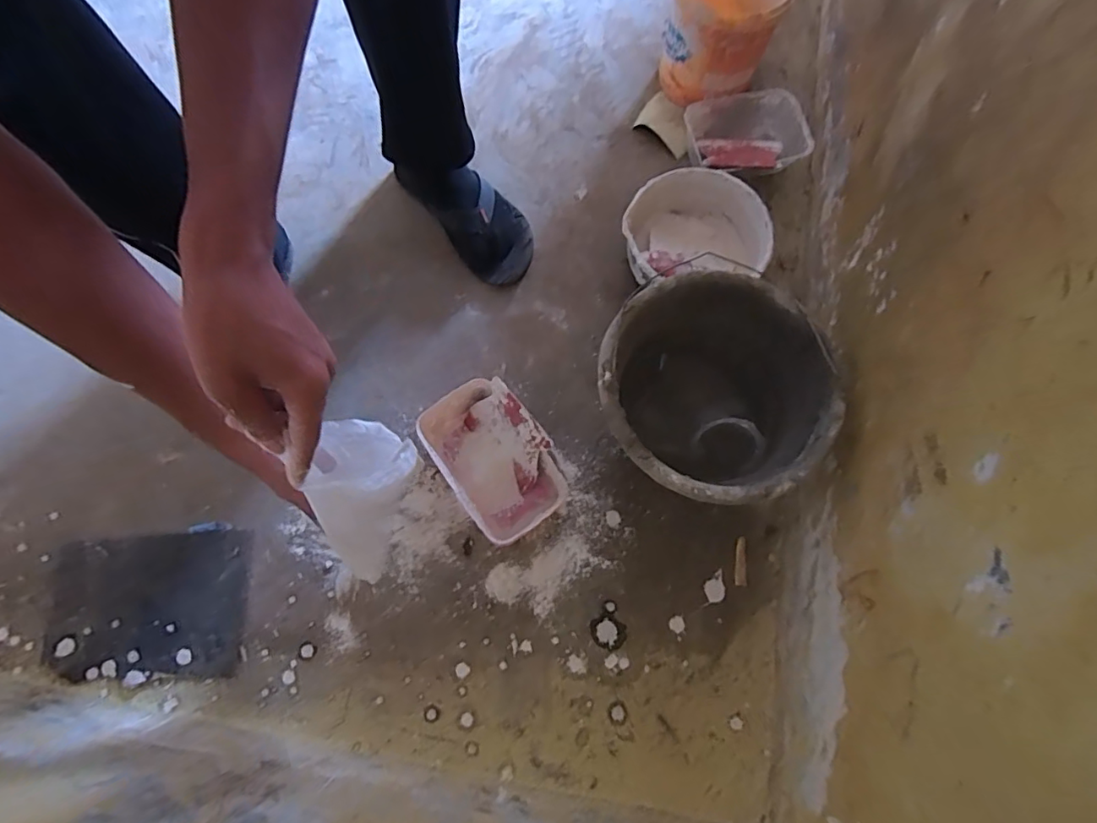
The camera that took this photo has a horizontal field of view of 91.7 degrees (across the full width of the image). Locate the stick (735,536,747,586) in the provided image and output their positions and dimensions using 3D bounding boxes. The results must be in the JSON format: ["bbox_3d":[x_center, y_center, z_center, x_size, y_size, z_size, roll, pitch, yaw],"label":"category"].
[{"bbox_3d":[0.239,0.186,0.663,0.014,0.004,0.058,3,74,0],"label":"stick"}]

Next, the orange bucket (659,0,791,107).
[{"bbox_3d":[0.251,-0.565,0.796,0.155,0.163,0.177,15,75,3],"label":"orange bucket"}]

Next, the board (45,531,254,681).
[{"bbox_3d":[-0.482,0.233,0.637,0.231,0.008,0.161,-4,74,-2],"label":"board"}]

